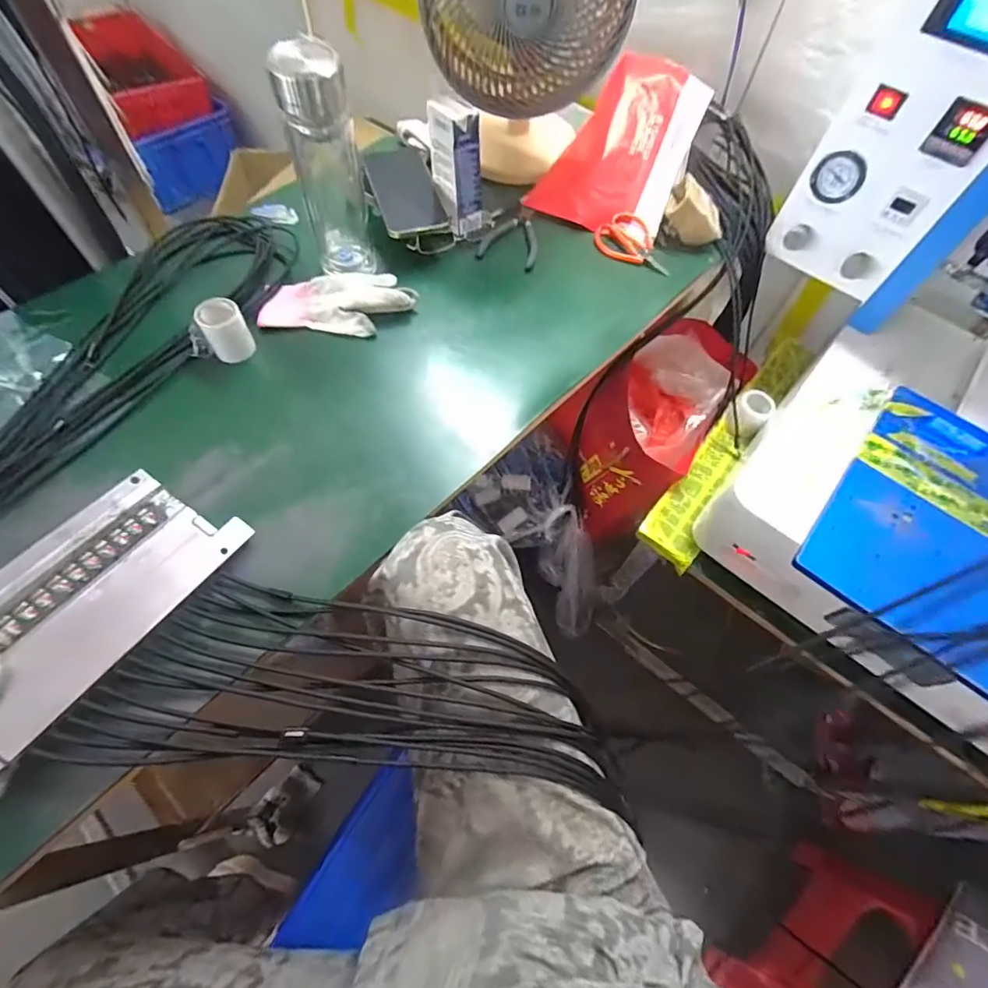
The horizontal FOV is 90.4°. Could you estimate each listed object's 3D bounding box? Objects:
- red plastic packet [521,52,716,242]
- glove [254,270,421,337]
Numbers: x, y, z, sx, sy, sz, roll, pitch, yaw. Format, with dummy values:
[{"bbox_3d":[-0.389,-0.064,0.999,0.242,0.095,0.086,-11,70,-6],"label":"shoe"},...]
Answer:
[{"bbox_3d":[0.172,-0.470,0.665,0.172,0.040,0.238,22,93,8],"label":"red plastic packet"},{"bbox_3d":[-0.170,-0.221,0.554,0.154,0.033,0.101,8,61,0],"label":"glove"}]

